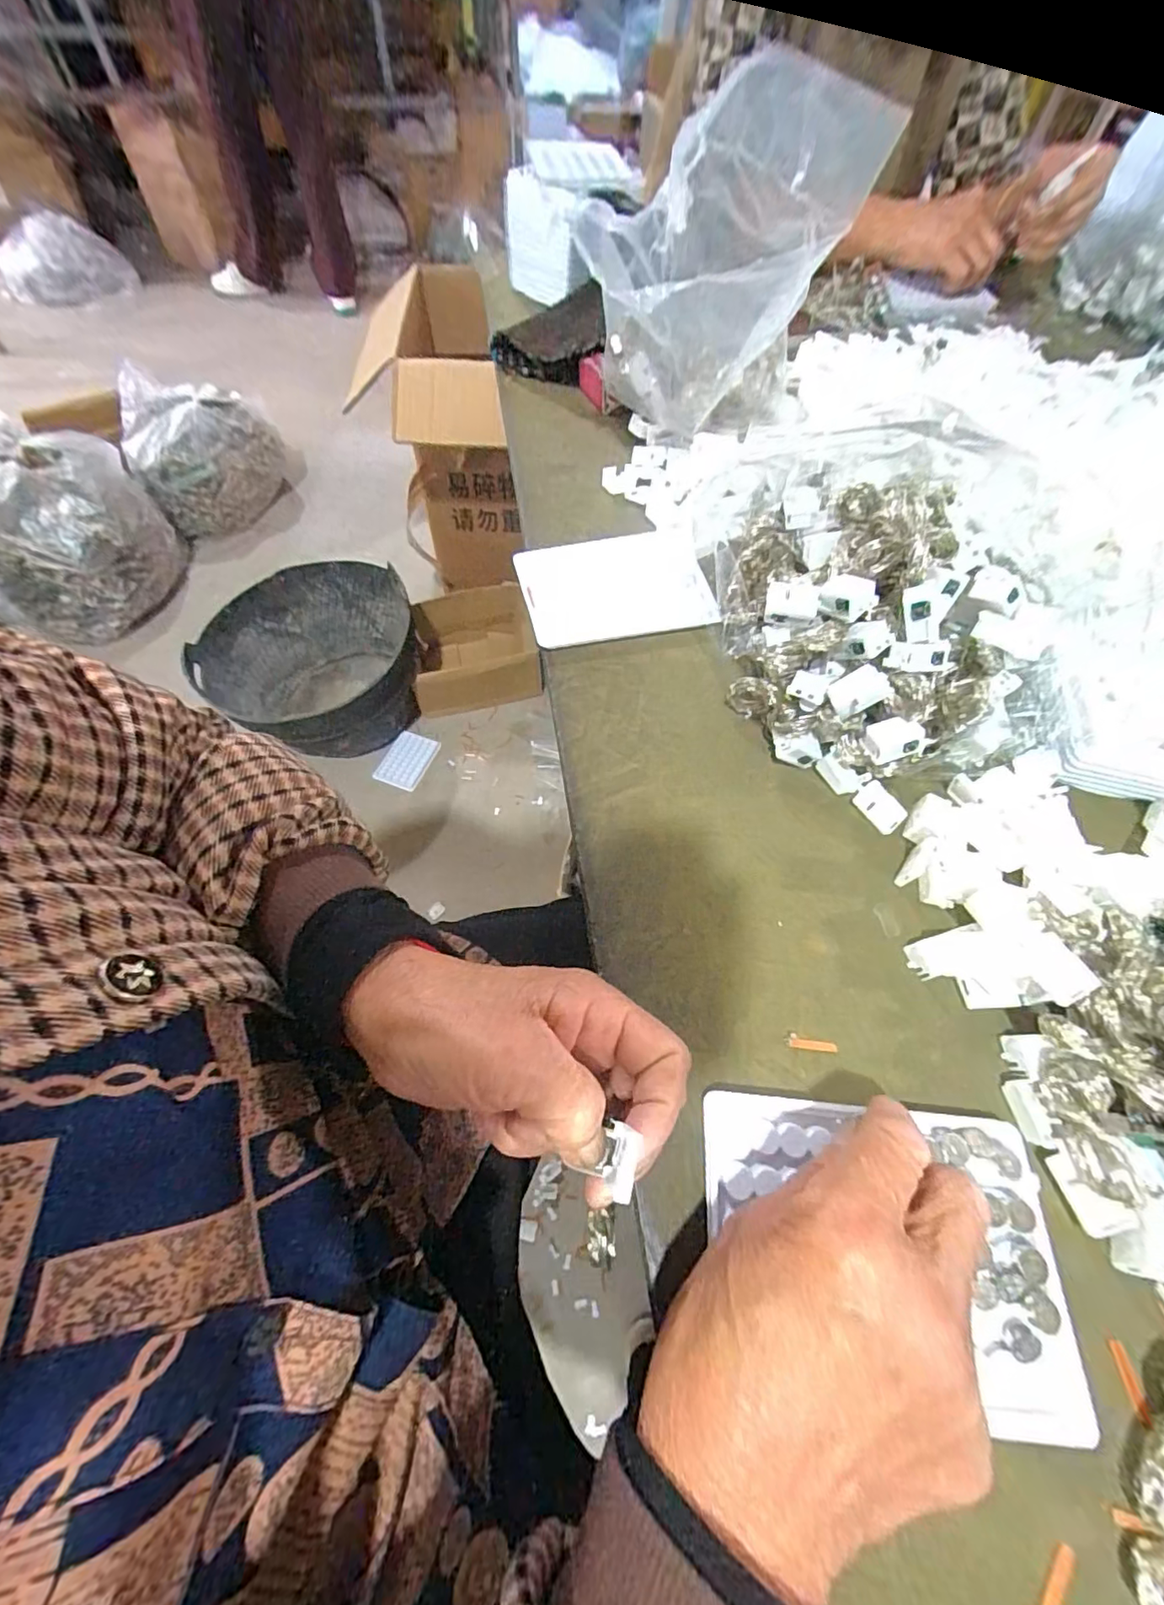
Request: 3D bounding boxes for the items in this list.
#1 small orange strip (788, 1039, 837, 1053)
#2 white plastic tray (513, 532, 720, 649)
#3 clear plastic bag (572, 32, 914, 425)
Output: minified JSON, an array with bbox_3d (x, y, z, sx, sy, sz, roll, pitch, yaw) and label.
[{"bbox_3d":[0.107,0.112,0.251,0.022,0.004,0.004,4,61,3],"label":"small orange strip"},{"bbox_3d":[0.022,-0.153,0.383,0.126,0.012,0.089,-11,62,-8],"label":"white plastic tray"},{"bbox_3d":[0.073,-0.353,0.384,0.110,0.201,0.159,-27,65,-16],"label":"clear plastic bag"}]

